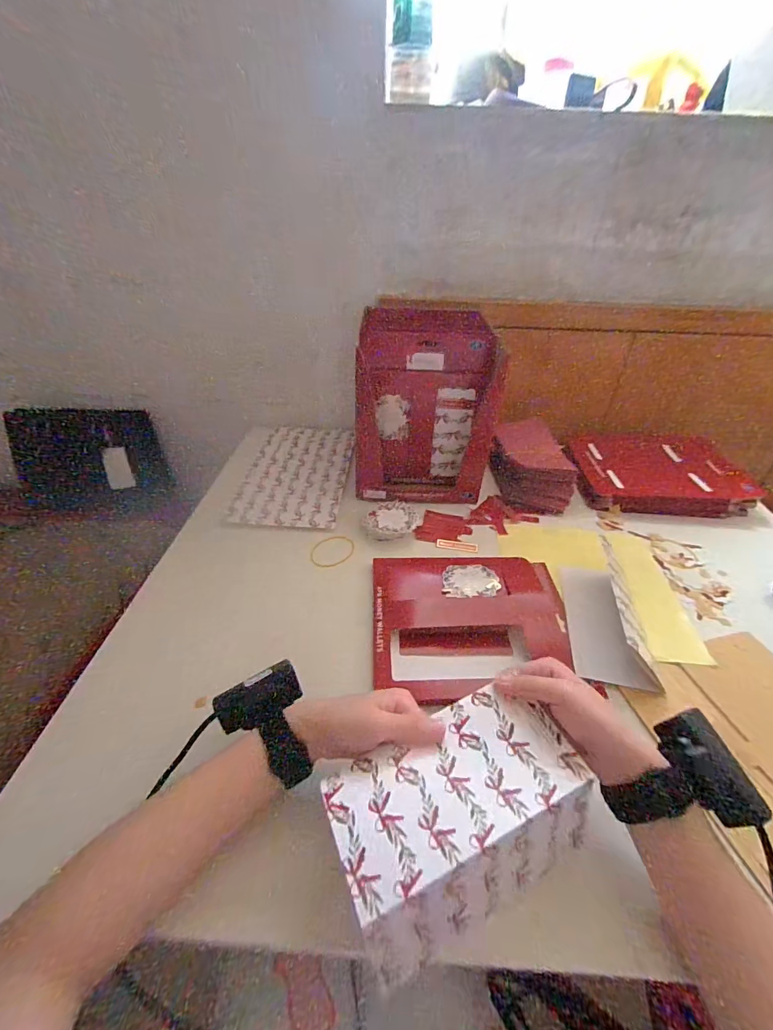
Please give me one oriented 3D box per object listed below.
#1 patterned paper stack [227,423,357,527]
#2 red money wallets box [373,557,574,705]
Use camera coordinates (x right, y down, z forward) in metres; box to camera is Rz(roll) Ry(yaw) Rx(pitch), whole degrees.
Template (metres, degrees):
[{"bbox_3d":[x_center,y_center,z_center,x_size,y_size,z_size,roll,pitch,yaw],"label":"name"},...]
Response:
[{"bbox_3d":[-0.154,-0.081,0.729,0.170,0.012,0.317,3,37,2],"label":"patterned paper stack"},{"bbox_3d":[0.100,0.120,0.471,0.226,0.020,0.189,0,37,-2],"label":"red money wallets box"}]

